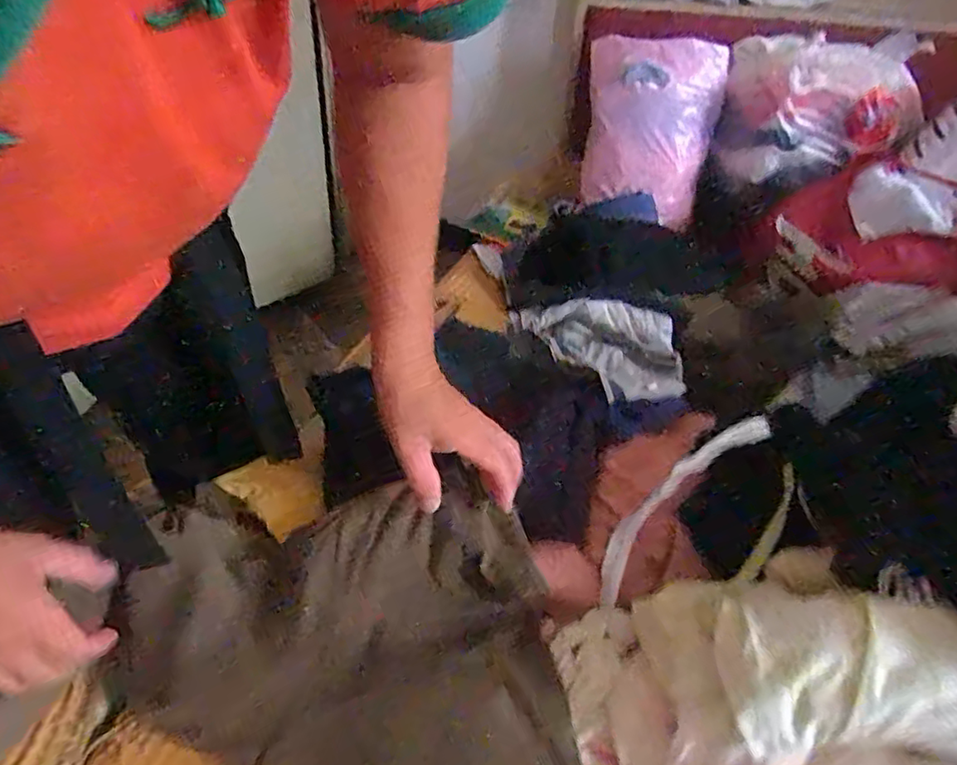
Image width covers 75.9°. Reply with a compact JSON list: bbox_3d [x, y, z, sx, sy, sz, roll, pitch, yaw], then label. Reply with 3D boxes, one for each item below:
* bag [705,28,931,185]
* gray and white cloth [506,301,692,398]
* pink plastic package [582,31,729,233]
[{"bbox_3d":[0.510,-0.416,0.939,0.261,0.179,0.186,16,38,18],"label":"bag"},{"bbox_3d":[0.132,-0.048,0.659,0.186,0.066,0.097,31,44,33],"label":"gray and white cloth"},{"bbox_3d":[0.266,-0.409,1.000,0.210,0.270,0.051,16,15,28],"label":"pink plastic package"}]

